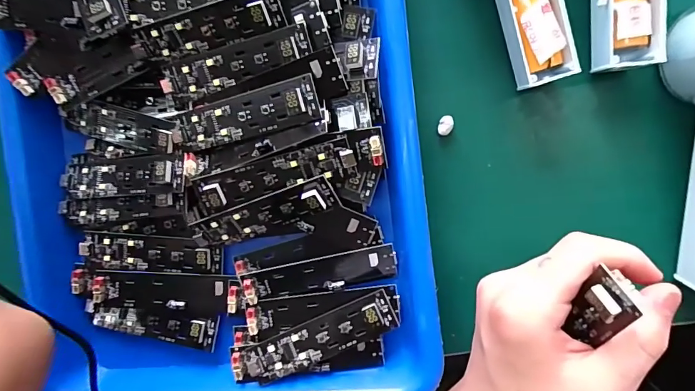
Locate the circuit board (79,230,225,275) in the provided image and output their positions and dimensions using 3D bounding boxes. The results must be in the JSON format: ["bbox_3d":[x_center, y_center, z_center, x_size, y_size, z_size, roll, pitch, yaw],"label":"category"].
[{"bbox_3d":[-0.123,0.037,0.271,0.090,0.013,0.024,3,92,8],"label":"circuit board"}]

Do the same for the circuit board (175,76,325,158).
[{"bbox_3d":[-0.058,-0.042,0.237,0.090,0.009,0.025,-11,101,19],"label":"circuit board"}]

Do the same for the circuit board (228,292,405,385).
[{"bbox_3d":[-0.020,0.087,0.254,0.101,0.010,0.024,-23,88,8],"label":"circuit board"}]

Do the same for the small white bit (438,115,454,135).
[{"bbox_3d":[0.059,-0.042,0.254,0.009,0.004,0.012,15,94,8],"label":"small white bit"}]

